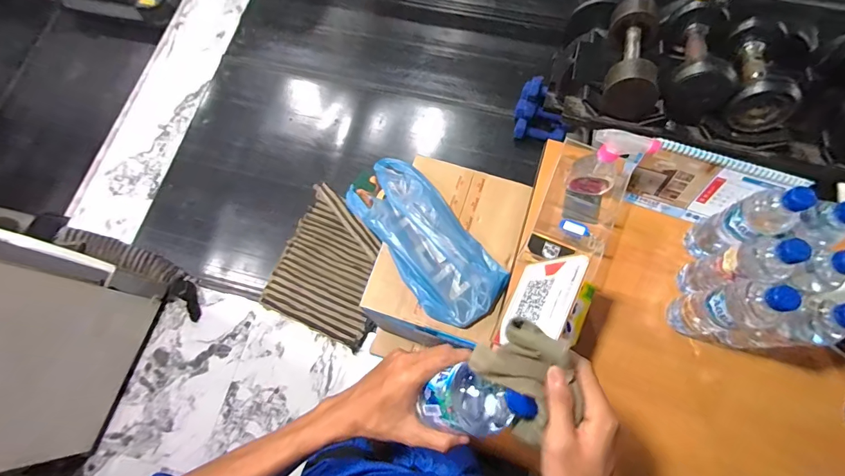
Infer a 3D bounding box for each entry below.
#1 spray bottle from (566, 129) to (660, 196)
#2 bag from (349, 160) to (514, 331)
[{"bbox_3d":[0.319,-0.129,0.706,0.085,0.200,0.047,9,73,6],"label":"spray bottle"},{"bbox_3d":[0.003,-0.001,0.798,0.166,0.063,0.367,-38,74,-9],"label":"bag"}]

